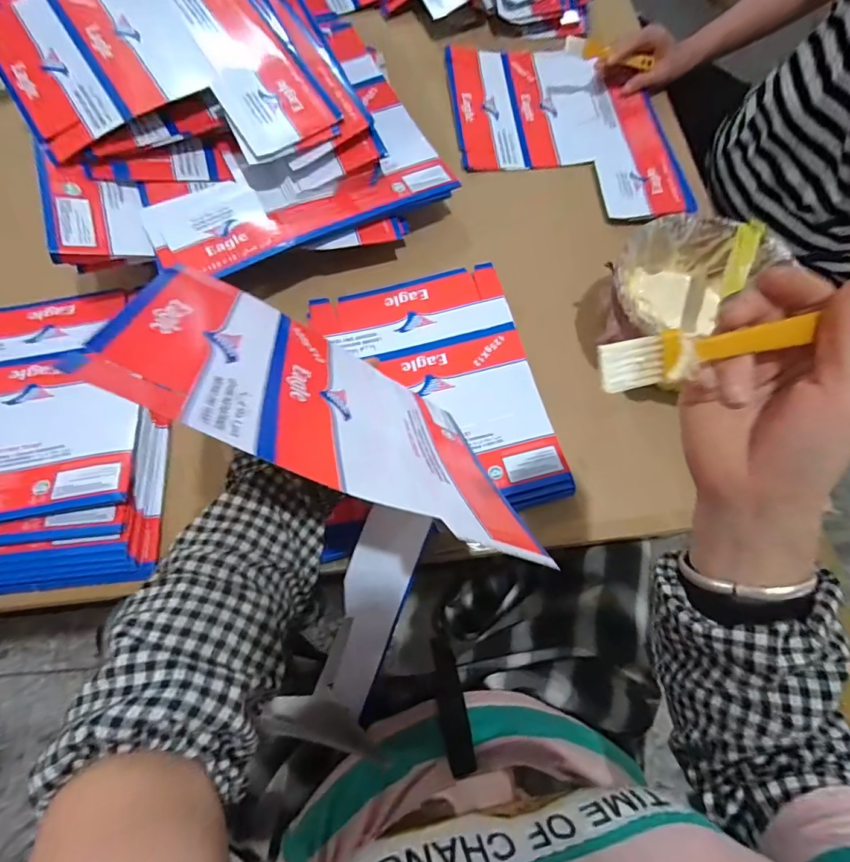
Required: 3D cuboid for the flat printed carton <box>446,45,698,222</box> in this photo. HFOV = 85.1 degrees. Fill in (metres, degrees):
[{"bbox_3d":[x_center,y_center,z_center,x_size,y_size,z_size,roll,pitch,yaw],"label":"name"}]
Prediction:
[{"bbox_3d":[0.199,-0.441,0.664,0.296,0.026,0.347,-4,71,-4],"label":"flat printed carton"}]

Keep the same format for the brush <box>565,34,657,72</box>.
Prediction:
[{"bbox_3d":[0.261,-0.543,0.668,0.129,0.025,0.015,3,71,-15],"label":"brush"}]

